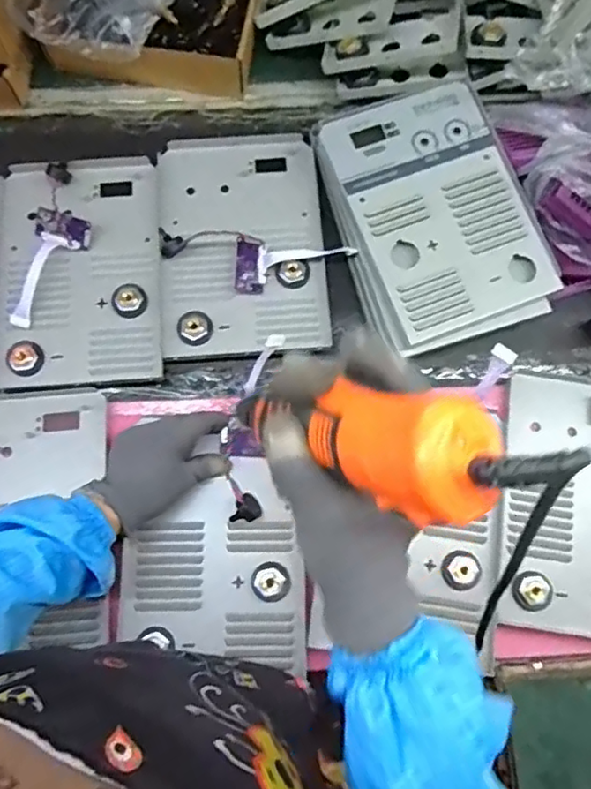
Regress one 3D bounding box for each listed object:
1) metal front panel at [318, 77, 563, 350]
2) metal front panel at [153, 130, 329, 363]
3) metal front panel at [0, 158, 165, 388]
[{"bbox_3d":[0.160,-0.207,0.681,0.185,0.022,0.268,-22,78,-6],"label":"metal front panel"},{"bbox_3d":[-0.064,-0.180,0.708,0.183,0.020,0.274,-5,79,-4],"label":"metal front panel"},{"bbox_3d":[-0.247,-0.142,0.695,0.187,0.025,0.266,-4,79,-3],"label":"metal front panel"}]

